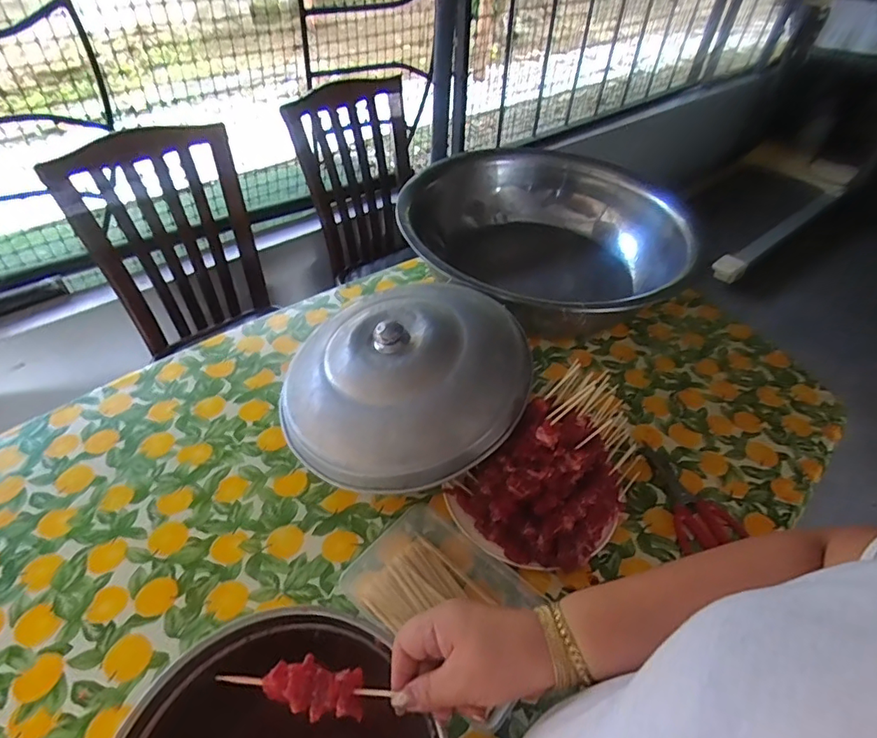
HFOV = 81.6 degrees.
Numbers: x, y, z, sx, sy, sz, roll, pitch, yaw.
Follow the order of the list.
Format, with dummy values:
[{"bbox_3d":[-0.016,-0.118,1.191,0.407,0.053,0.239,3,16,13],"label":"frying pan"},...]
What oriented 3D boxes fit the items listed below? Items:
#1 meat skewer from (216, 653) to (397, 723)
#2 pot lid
[{"bbox_3d":[-0.104,0.247,0.398,0.127,0.019,0.036,4,46,6],"label":"meat skewer"},{"bbox_3d":[-0.041,0.005,0.711,0.339,0.115,0.310,2,46,-2],"label":"pot lid"}]

